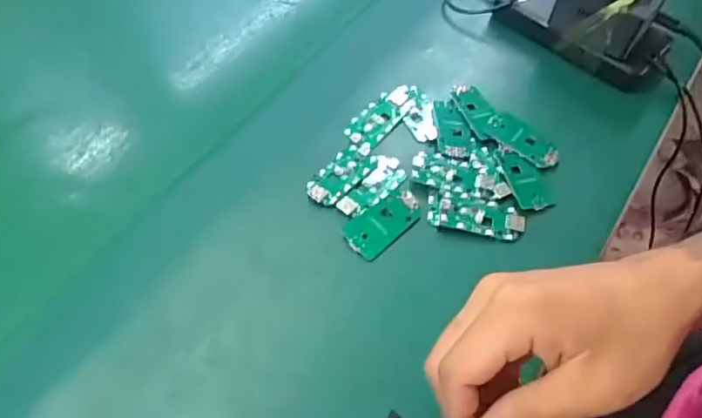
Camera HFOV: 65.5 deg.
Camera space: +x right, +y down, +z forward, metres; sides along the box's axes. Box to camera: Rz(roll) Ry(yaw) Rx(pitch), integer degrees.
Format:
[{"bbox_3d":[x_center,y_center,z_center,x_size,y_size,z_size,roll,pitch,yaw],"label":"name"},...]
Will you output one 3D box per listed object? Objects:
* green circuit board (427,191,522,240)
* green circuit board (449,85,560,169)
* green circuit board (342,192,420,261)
[{"bbox_3d":[0.095,0.005,0.415,0.071,0.008,0.029,13,59,3],"label":"green circuit board"},{"bbox_3d":[0.124,-0.070,0.460,0.036,0.005,0.106,-36,61,-21],"label":"green circuit board"},{"bbox_3d":[0.025,0.010,0.411,0.061,0.004,0.032,-37,80,-21],"label":"green circuit board"}]

